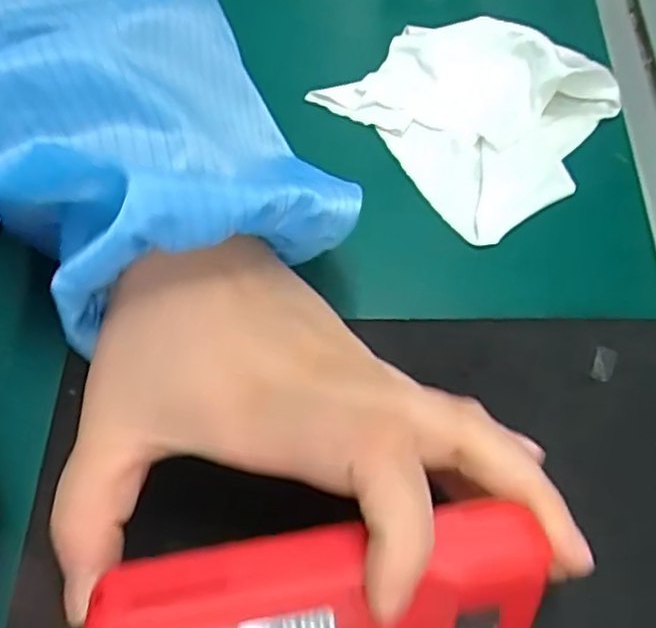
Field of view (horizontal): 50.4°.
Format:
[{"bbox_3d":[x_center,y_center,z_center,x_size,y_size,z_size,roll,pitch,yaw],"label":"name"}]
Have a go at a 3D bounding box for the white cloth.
[{"bbox_3d":[0.067,-0.103,0.344,0.119,0.022,0.113,37,65,19],"label":"white cloth"}]

